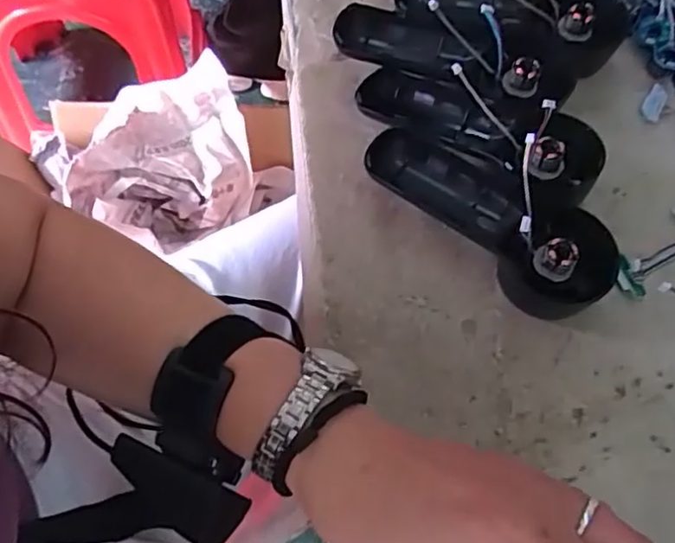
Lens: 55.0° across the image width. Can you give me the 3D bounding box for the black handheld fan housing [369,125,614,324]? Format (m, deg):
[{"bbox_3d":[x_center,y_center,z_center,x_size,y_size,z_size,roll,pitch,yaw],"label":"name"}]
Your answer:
[{"bbox_3d":[0.085,-0.030,0.375,0.149,0.033,0.056,33,67,9],"label":"black handheld fan housing"}]

